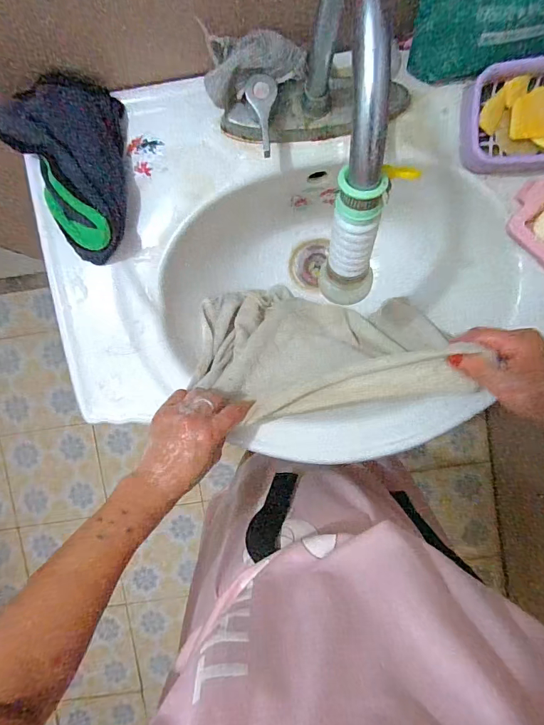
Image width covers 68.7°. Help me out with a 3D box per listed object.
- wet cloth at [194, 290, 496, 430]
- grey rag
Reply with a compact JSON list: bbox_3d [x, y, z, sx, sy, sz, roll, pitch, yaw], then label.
[{"bbox_3d":[0.048,-0.020,0.453,0.260,0.181,0.150,-2,94,2],"label":"wet cloth"},{"bbox_3d":[-0.017,-0.262,0.359,0.087,0.046,0.049,2,94,2],"label":"grey rag"}]

